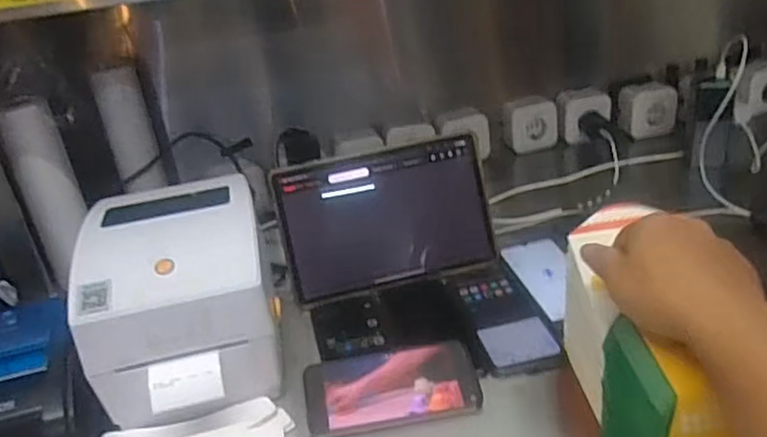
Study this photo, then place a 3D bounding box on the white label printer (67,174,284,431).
[{"bbox_3d":[-0.198,0.075,0.654,0.174,0.146,0.211,-13,28,-10],"label":"white label printer"}]

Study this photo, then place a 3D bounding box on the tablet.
[{"bbox_3d":[0.006,-0.002,0.786,0.247,0.162,0.015,-12,3,-8],"label":"tablet"}]

